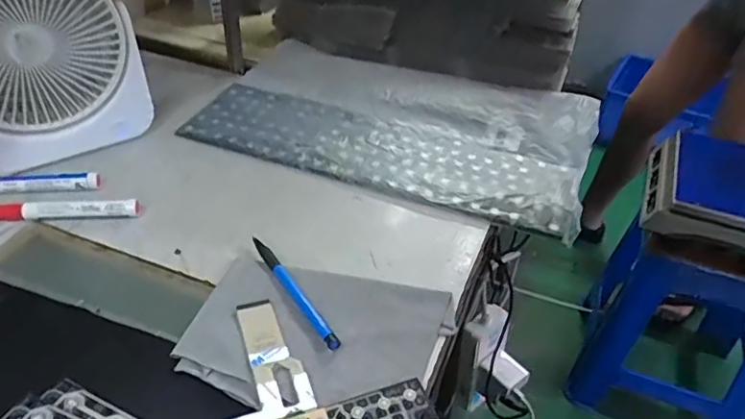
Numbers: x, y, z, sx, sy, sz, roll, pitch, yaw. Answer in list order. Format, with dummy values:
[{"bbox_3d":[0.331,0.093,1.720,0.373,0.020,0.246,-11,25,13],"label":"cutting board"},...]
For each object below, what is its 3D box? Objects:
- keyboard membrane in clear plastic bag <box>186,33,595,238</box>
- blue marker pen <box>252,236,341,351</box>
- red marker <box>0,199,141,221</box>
[{"bbox_3d":[0.028,-0.108,0.630,0.418,0.021,0.228,13,40,14],"label":"keyboard membrane in clear plastic bag"},{"bbox_3d":[-0.064,0.061,0.443,0.011,0.006,0.134,-22,45,-27],"label":"blue marker pen"},{"bbox_3d":[-0.288,0.002,0.512,0.145,0.019,0.016,-2,39,-5],"label":"red marker"}]

